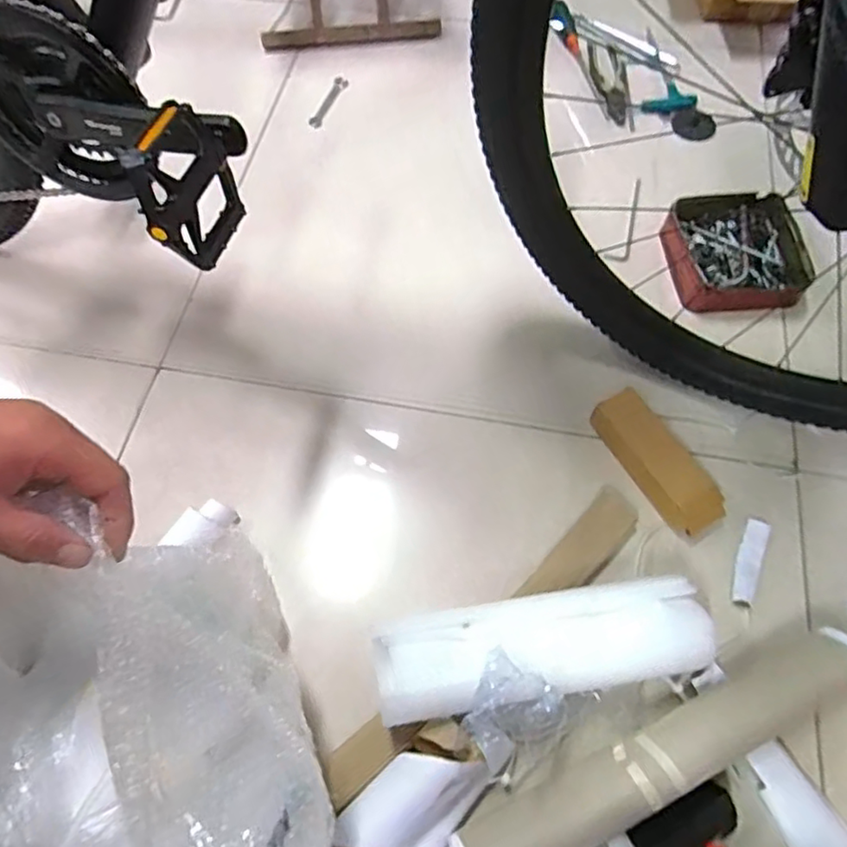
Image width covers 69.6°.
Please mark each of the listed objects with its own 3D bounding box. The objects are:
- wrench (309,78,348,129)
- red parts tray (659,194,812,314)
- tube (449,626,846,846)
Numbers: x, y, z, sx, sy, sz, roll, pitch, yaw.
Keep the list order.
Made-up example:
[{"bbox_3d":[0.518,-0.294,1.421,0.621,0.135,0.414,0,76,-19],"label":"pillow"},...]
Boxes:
[{"bbox_3d":[-0.155,-0.525,1.002,0.026,0.008,0.116,19,69,11],"label":"wrench"},{"bbox_3d":[0.412,-0.230,0.818,0.175,0.041,0.171,-5,64,-1],"label":"red parts tray"},{"bbox_3d":[0.220,0.297,0.553,0.410,0.062,0.073,-26,66,-11],"label":"tube"}]

